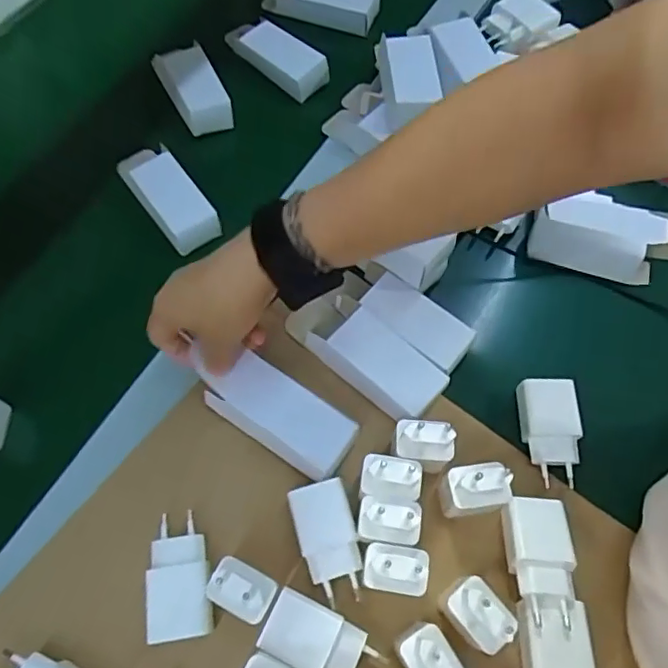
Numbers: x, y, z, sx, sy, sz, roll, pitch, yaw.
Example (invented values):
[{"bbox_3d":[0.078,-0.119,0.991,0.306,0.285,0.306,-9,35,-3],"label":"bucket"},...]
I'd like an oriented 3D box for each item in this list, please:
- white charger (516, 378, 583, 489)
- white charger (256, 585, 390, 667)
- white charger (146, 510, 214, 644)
[{"bbox_3d":[0.164,0.073,0.431,0.039,0.027,0.075,2,65,-1],"label":"white charger"},{"bbox_3d":[-0.007,0.198,0.365,0.074,0.027,0.038,23,66,9],"label":"white charger"},{"bbox_3d":[-0.102,0.161,0.380,0.039,0.029,0.075,-9,65,-6],"label":"white charger"}]

